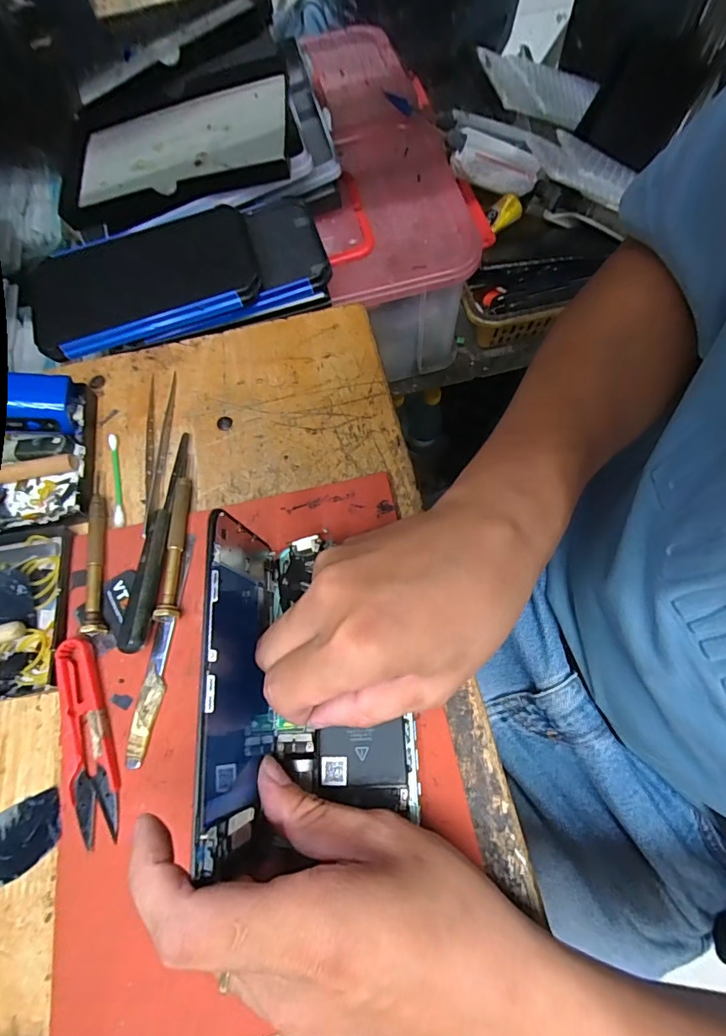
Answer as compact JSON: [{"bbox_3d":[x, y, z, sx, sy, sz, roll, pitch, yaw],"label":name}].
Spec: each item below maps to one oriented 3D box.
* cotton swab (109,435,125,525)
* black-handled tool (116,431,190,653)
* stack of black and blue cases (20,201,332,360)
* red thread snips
[{"bbox_3d":[-0.164,-0.025,0.313,0.006,0.005,0.070,-16,68,-3],"label":"cotton swab"},{"bbox_3d":[-0.122,0.007,0.285,0.015,0.018,0.144,0,68,3],"label":"black-handled tool"},{"bbox_3d":[-0.145,-0.190,0.372,0.230,0.029,0.106,-17,68,-4],"label":"stack of black and blue cases"},{"bbox_3d":[-0.144,0.112,0.245,0.023,0.007,0.099,-17,68,-4],"label":"red thread snips"}]

